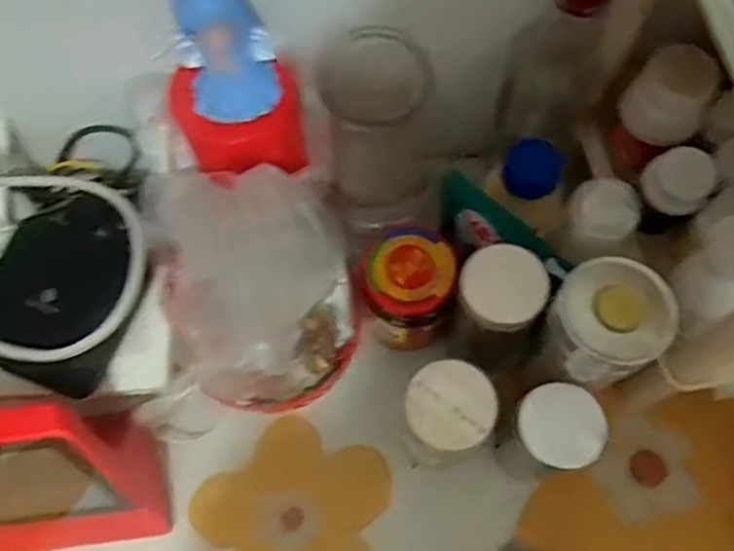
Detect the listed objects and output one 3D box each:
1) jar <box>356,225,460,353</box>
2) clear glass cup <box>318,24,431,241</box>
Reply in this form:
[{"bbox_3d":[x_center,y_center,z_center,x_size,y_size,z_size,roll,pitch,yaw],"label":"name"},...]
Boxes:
[{"bbox_3d":[0.032,0.016,0.547,0.068,0.105,0.079,-3,69,-1],"label":"jar"},{"bbox_3d":[0.009,-0.089,0.477,0.066,0.157,0.078,-9,69,-3],"label":"clear glass cup"}]

